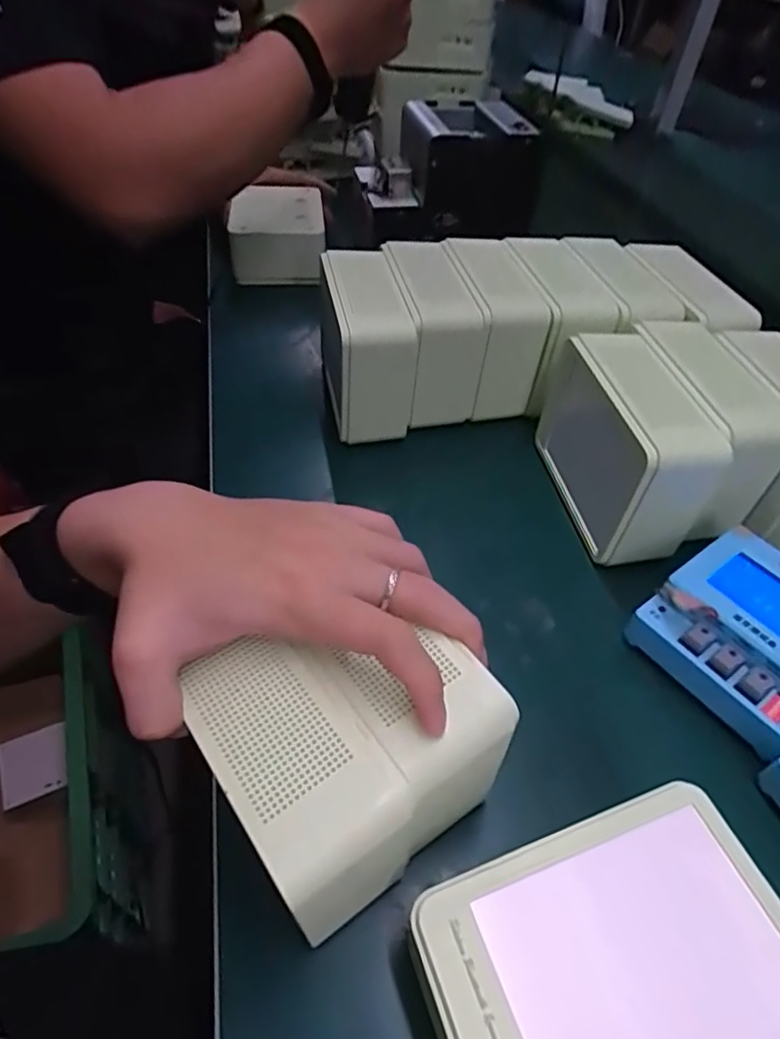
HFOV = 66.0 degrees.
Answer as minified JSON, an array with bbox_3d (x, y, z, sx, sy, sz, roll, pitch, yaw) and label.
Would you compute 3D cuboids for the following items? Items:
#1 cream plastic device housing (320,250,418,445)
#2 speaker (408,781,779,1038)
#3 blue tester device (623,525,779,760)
[{"bbox_3d":[-0.023,-0.142,0.501,0.066,0.112,0.140,-3,47,-8],"label":"cream plastic device housing"},{"bbox_3d":[0.087,0.181,0.233,0.139,0.046,0.103,-13,49,-17],"label":"speaker"},{"bbox_3d":[0.210,0.071,0.353,0.099,0.053,0.102,-24,53,-25],"label":"blue tester device"}]

